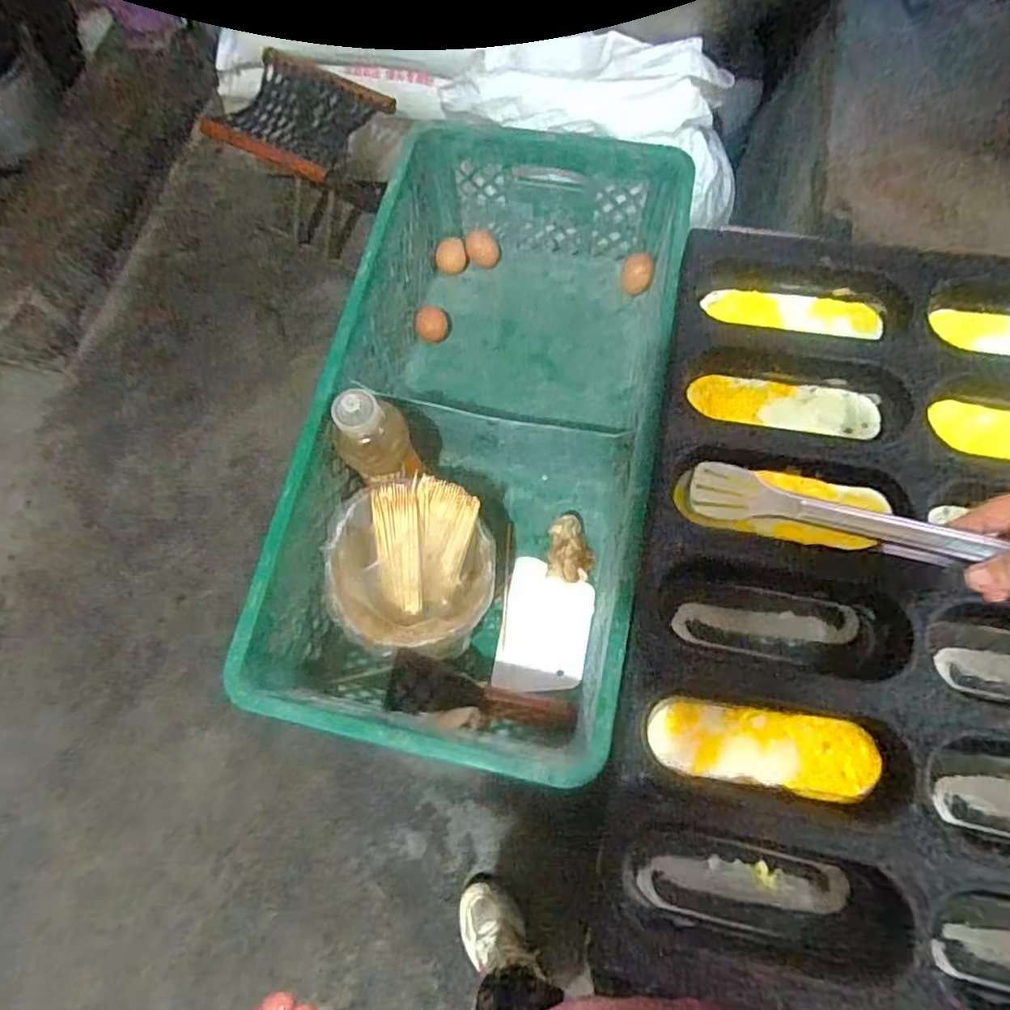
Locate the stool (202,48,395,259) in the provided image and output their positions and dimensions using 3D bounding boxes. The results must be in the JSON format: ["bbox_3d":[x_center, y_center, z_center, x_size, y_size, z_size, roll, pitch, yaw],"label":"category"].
[{"bbox_3d":[-0.432,-0.759,1.414,0.288,0.335,0.250,29,76,12],"label":"stool"}]

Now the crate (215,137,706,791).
[{"bbox_3d":[-0.012,-0.083,0.675,0.318,0.189,0.652,11,73,7],"label":"crate"}]

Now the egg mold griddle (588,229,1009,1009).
[{"bbox_3d":[0.312,0.060,0.486,0.409,0.069,0.608,8,73,6],"label":"egg mold griddle"}]

